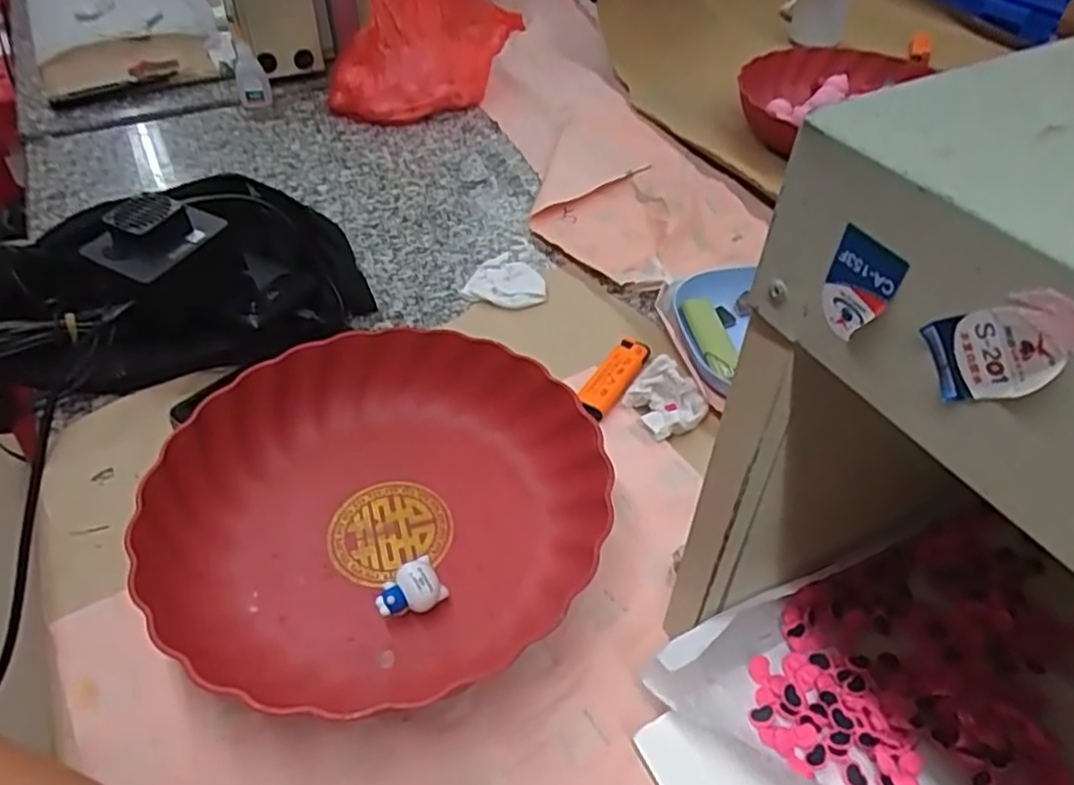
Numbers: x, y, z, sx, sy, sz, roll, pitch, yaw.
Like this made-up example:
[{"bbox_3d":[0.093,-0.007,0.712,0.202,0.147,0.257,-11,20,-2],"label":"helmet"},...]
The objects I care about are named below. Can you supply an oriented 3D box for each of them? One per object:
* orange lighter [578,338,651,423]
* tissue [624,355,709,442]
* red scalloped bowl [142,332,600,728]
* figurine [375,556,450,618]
[{"bbox_3d":[0.055,-0.011,0.502,0.023,0.010,0.082,24,49,22],"label":"orange lighter"},{"bbox_3d":[0.088,0.003,0.482,0.043,0.023,0.051,-22,49,-21],"label":"tissue"},{"bbox_3d":[-0.085,0.054,0.414,0.237,0.058,0.226,0,45,0],"label":"red scalloped bowl"},{"bbox_3d":[-0.066,0.107,0.375,0.034,0.025,0.020,-30,52,-27],"label":"figurine"}]

